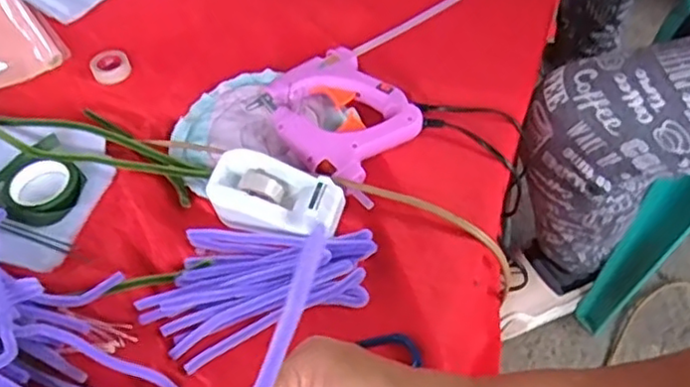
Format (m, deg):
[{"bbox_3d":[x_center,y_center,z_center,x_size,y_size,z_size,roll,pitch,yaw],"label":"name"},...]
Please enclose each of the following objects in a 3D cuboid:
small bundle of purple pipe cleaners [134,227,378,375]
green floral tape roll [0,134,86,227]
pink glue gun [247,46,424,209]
[{"bbox_3d":[-0.064,0.060,0.494,0.170,0.019,0.098,-18,53,-14],"label":"small bundle of purple pipe cleaners"},{"bbox_3d":[-0.252,-0.007,0.539,0.071,0.018,0.074,0,51,0],"label":"green floral tape roll"},{"bbox_3d":[0.001,-0.066,0.596,0.118,0.029,0.153,-32,58,-24],"label":"pink glue gun"}]

